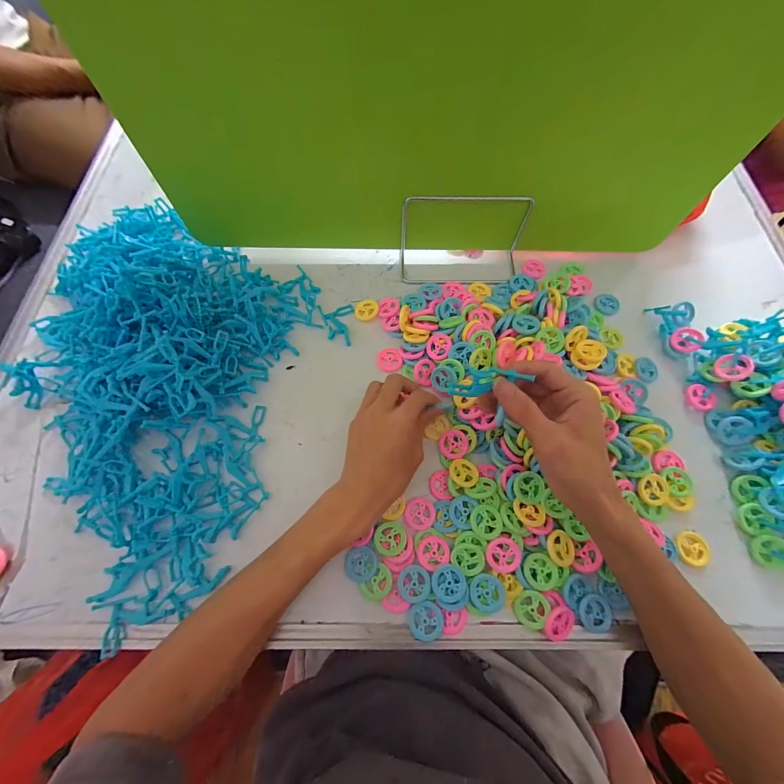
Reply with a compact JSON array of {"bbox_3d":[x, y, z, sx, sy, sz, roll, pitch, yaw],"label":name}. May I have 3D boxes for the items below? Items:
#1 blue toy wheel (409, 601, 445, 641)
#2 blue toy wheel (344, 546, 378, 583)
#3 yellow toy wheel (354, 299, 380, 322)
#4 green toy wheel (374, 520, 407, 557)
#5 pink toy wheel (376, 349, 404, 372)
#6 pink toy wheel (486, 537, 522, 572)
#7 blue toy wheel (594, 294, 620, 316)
[{"bbox_3d":[0.030,0.197,0.286,0.028,0.004,0.028,-3,68,0],"label":"blue toy wheel"},{"bbox_3d":[-0.028,0.158,0.306,0.031,0.008,0.028,-38,72,-13],"label":"blue toy wheel"},{"bbox_3d":[-0.031,-0.102,0.414,0.029,0.008,0.030,-1,68,1],"label":"yellow toy wheel"},{"bbox_3d":[-0.001,0.136,0.310,0.029,0.009,0.030,-1,68,1],"label":"green toy wheel"},{"bbox_3d":[-0.002,-0.037,0.386,0.029,0.005,0.028,-1,68,1],"label":"pink toy wheel"},{"bbox_3d":[0.100,0.145,0.298,0.029,0.006,0.029,8,83,12],"label":"pink toy wheel"},{"bbox_3d":[0.271,-0.111,0.421,0.028,0.005,0.027,-1,83,12],"label":"blue toy wheel"}]

